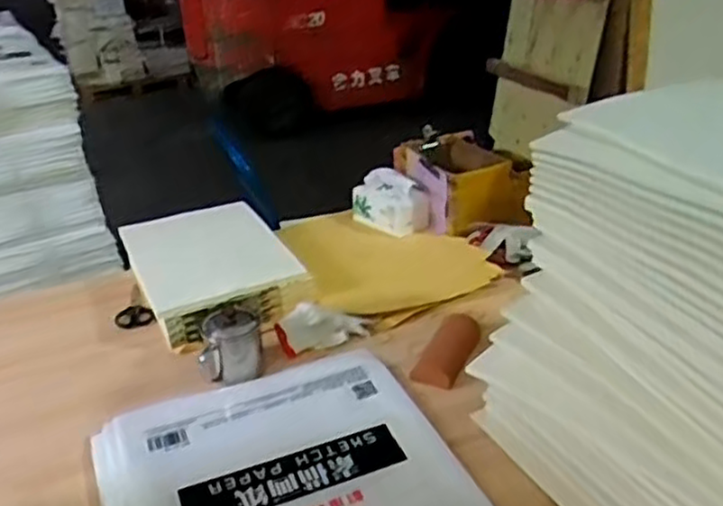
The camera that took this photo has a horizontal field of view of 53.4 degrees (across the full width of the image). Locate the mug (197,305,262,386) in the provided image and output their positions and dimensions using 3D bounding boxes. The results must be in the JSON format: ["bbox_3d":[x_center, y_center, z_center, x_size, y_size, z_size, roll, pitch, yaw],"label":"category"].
[{"bbox_3d":[-0.203,0.141,1.117,0.094,0.097,0.094,-8,28,-8],"label":"mug"}]

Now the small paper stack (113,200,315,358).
[{"bbox_3d":[-0.277,0.021,1.336,0.268,0.068,0.400,-16,30,-23],"label":"small paper stack"}]

